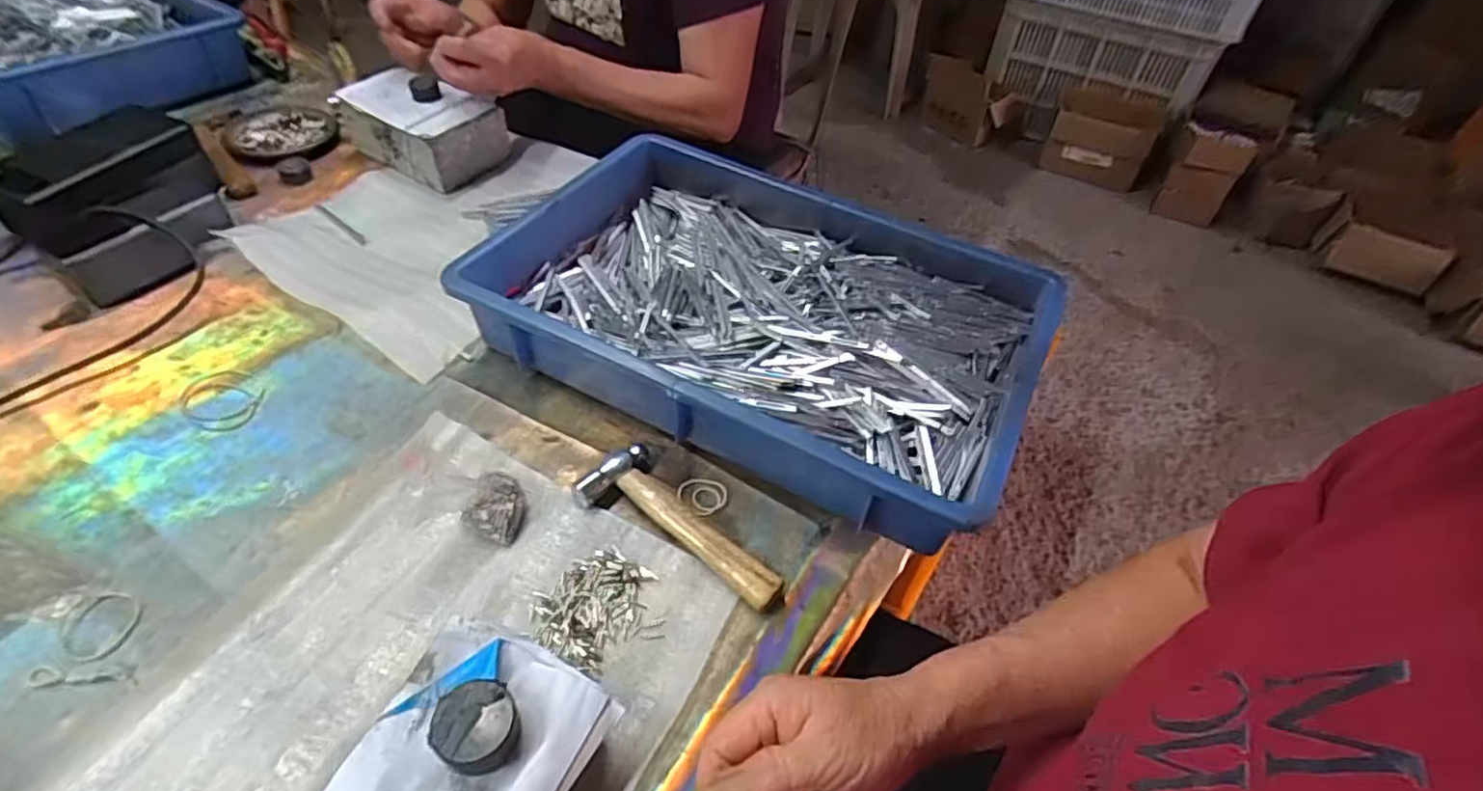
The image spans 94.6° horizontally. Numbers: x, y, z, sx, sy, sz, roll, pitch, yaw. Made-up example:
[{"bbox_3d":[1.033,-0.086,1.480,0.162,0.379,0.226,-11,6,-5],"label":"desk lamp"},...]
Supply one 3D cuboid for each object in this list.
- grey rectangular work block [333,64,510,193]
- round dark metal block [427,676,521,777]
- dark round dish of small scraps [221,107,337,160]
[{"bbox_3d":[-0.347,-0.297,0.752,0.148,0.072,0.106,26,50,18],"label":"grey rectangular work block"},{"bbox_3d":[-0.128,0.160,0.330,0.037,0.020,0.037,3,47,-3],"label":"round dark metal block"},{"bbox_3d":[-0.522,-0.297,0.778,0.109,0.020,0.120,-28,56,-28],"label":"dark round dish of small scraps"}]

